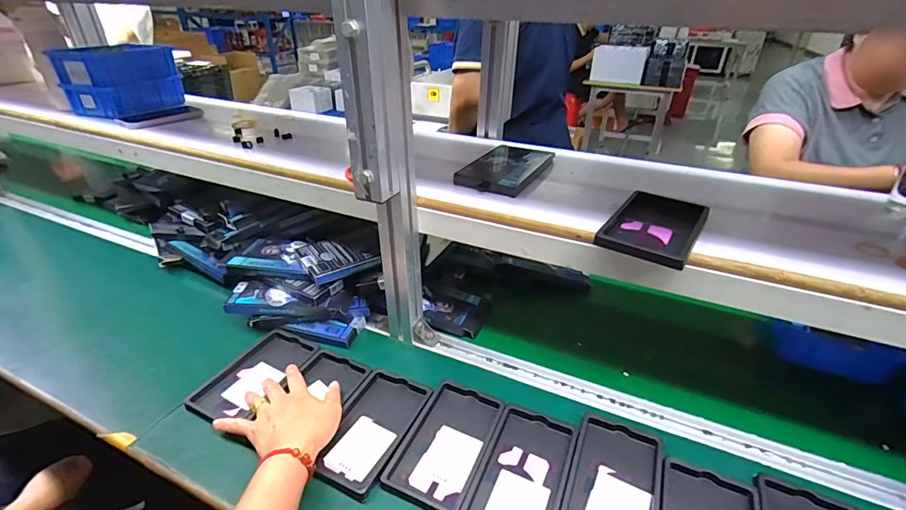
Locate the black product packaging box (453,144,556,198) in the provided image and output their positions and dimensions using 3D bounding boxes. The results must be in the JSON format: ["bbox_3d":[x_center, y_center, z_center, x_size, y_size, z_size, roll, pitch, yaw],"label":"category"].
[{"bbox_3d":[0.086,-0.136,0.670,0.099,0.020,0.194,16,34,24],"label":"black product packaging box"}]

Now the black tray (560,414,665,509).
[{"bbox_3d":[0.176,0.252,0.473,0.094,0.019,0.163,14,33,21],"label":"black tray"}]

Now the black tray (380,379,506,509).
[{"bbox_3d":[-0.008,0.220,0.518,0.092,0.014,0.160,14,33,21],"label":"black tray"}]

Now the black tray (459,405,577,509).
[{"bbox_3d":[0.077,0.244,0.485,0.092,0.014,0.158,13,33,20],"label":"black tray"}]

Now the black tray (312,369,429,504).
[{"bbox_3d":[-0.102,0.210,0.535,0.093,0.011,0.164,14,33,21],"label":"black tray"}]

